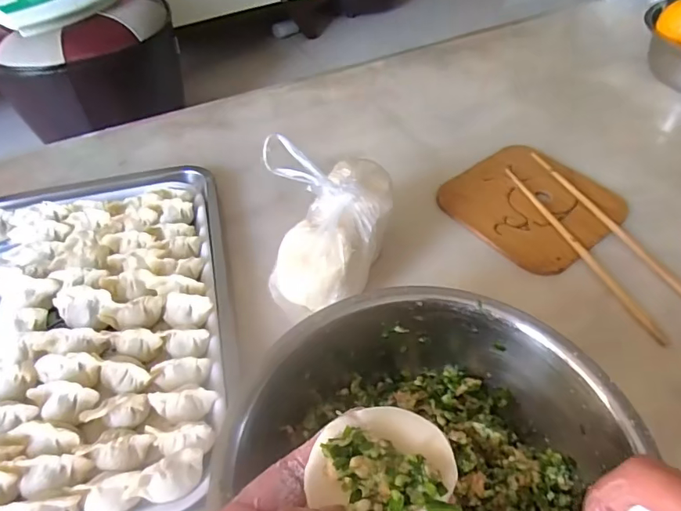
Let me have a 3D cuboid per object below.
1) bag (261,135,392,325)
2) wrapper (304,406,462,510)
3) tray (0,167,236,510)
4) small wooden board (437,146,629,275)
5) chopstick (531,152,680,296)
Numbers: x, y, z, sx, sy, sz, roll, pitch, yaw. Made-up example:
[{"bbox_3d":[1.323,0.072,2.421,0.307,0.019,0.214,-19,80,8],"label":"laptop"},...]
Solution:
[{"bbox_3d":[-0.009,-0.017,0.403,0.098,0.126,0.116,1,48,3],"label":"bag"},{"bbox_3d":[0.017,0.085,0.187,0.054,0.013,0.053,-1,48,1],"label":"wrapper"},{"bbox_3d":[-0.242,0.047,0.415,0.273,0.032,0.390,-12,49,-8],"label":"tray"},{"bbox_3d":[0.204,-0.059,0.516,0.146,0.009,0.160,-32,55,-24],"label":"small wooden board"},{"bbox_3d":[0.278,-0.036,0.490,0.011,0.009,0.236,-19,50,-14],"label":"chopstick"}]

